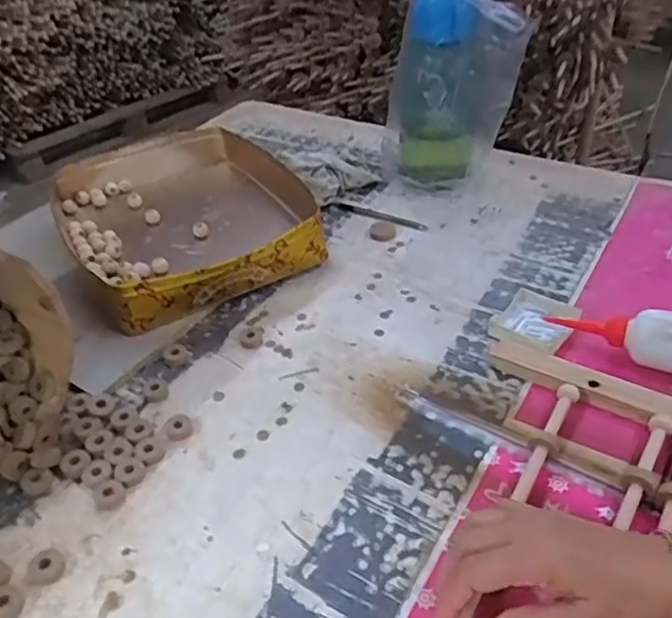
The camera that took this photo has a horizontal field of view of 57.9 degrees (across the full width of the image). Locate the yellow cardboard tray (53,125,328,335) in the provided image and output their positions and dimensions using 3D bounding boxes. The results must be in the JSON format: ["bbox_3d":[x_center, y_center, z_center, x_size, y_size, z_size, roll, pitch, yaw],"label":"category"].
[{"bbox_3d":[-0.208,-0.134,0.827,0.286,0.073,0.400,-20,42,-20],"label":"yellow cardboard tray"}]

